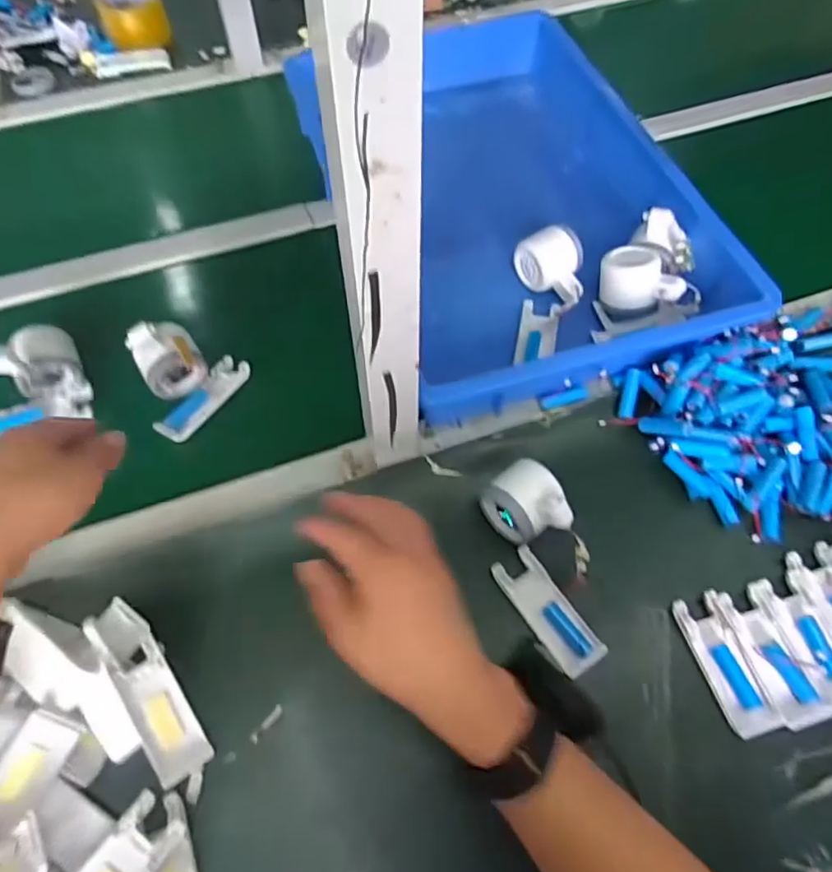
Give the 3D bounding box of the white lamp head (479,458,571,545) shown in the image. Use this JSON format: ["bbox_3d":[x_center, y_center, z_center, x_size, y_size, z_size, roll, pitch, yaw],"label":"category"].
[{"bbox_3d":[0.097,0.060,0.510,0.056,0.066,0.070,-34,66,-17],"label":"white lamp head"}]

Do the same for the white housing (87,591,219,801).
[{"bbox_3d":[-0.204,0.200,0.461,0.040,0.022,0.154,-28,80,-27],"label":"white housing"}]

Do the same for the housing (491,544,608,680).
[{"bbox_3d":[0.108,0.145,0.496,0.044,0.012,0.106,-32,65,-16],"label":"housing"}]

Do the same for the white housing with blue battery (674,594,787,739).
[{"bbox_3d":[0.250,0.181,0.478,0.043,0.014,0.105,-15,62,-8],"label":"white housing with blue battery"}]

